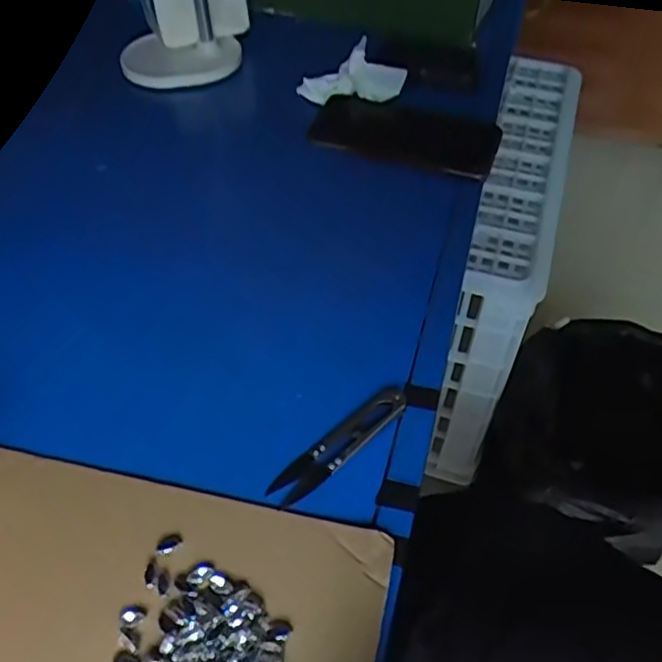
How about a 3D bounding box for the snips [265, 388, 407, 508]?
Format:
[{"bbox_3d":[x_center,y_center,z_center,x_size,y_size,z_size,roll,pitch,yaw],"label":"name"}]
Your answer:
[{"bbox_3d":[0.007,0.067,0.398,0.100,0.006,0.023,-34,59,-24],"label":"snips"}]

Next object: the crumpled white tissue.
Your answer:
[{"bbox_3d":[0.022,-0.243,0.621,0.105,0.038,0.048,6,50,26],"label":"crumpled white tissue"}]

